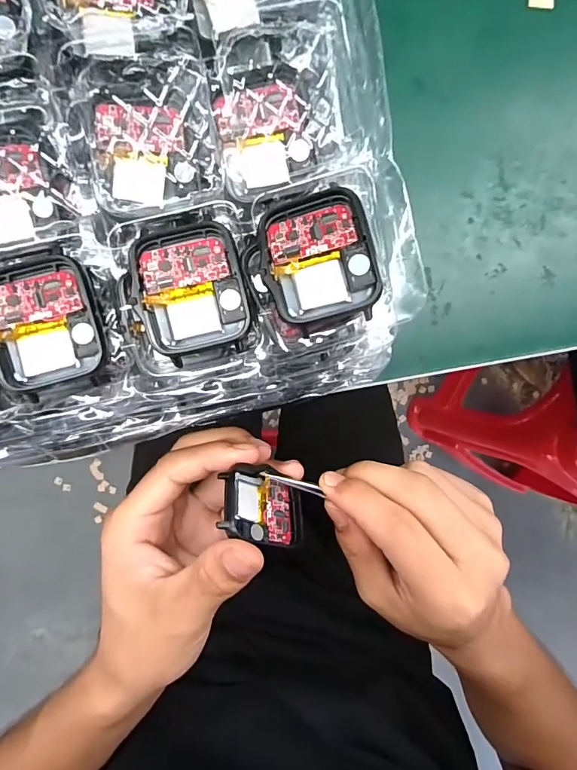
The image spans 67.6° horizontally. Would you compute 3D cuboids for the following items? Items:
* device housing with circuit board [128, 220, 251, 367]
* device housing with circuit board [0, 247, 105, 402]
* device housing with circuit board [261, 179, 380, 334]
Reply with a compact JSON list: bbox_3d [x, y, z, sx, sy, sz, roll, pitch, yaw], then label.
[{"bbox_3d":[-0.035,-0.035,0.155,0.038,0.010,0.045,-16,99,-2],"label":"device housing with circuit board"},{"bbox_3d":[-0.086,-0.022,0.149,0.038,0.007,0.048,-13,99,-3],"label":"device housing with circuit board"},{"bbox_3d":[0.010,-0.045,0.150,0.036,0.005,0.045,-15,88,9],"label":"device housing with circuit board"}]

